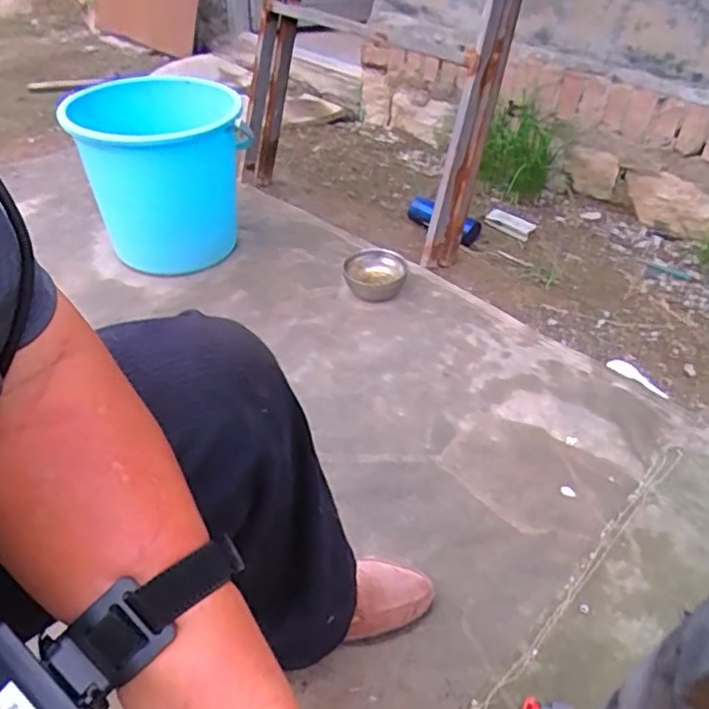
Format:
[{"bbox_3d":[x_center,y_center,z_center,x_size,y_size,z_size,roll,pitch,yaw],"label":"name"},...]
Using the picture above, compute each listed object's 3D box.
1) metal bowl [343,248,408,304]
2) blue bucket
[{"bbox_3d":[0.044,-0.172,1.359,0.134,0.063,0.145,8,40,6],"label":"metal bowl"},{"bbox_3d":[-0.413,-0.391,1.359,0.316,0.305,0.326,0,39,-4],"label":"blue bucket"}]

